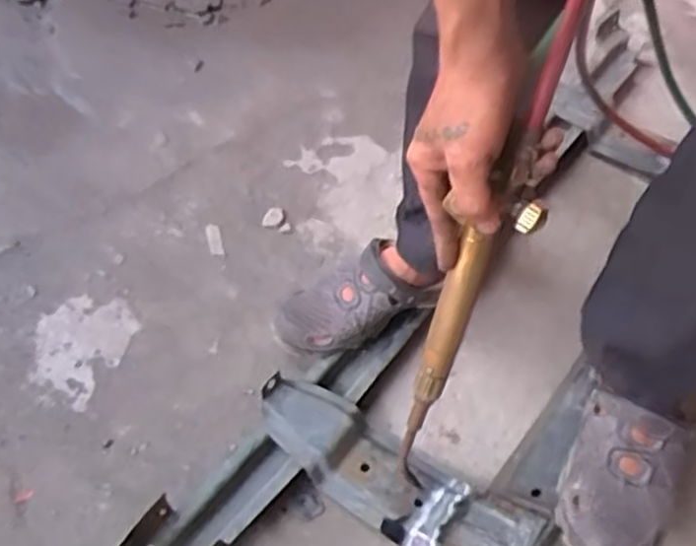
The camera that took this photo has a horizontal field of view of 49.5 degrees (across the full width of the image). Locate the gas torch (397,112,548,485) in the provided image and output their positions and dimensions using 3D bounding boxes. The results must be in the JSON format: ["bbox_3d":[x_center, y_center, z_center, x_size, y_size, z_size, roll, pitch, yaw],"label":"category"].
[{"bbox_3d":[0.091,0.040,0.586,0.047,0.322,0.031,22,29,12],"label":"gas torch"}]

